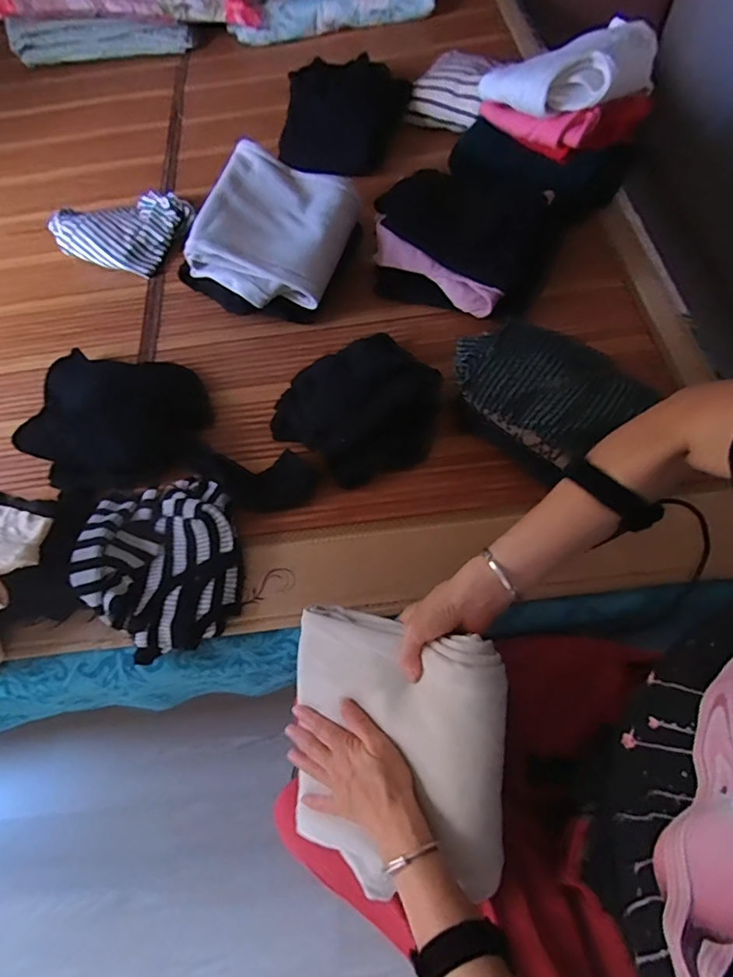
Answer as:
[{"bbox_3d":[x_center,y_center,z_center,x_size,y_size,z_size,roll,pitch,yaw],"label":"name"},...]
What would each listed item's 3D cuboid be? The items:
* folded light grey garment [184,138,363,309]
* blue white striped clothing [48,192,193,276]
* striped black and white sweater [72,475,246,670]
[{"bbox_3d":[-0.153,-0.424,0.843,0.230,0.052,0.245,21,79,2],"label":"folded light grey garment"},{"bbox_3d":[-0.479,-0.516,1.010,0.274,0.067,0.174,17,65,14],"label":"blue white striped clothing"},{"bbox_3d":[-0.266,0.090,0.658,0.197,0.054,0.232,-20,63,-5],"label":"striped black and white sweater"}]

